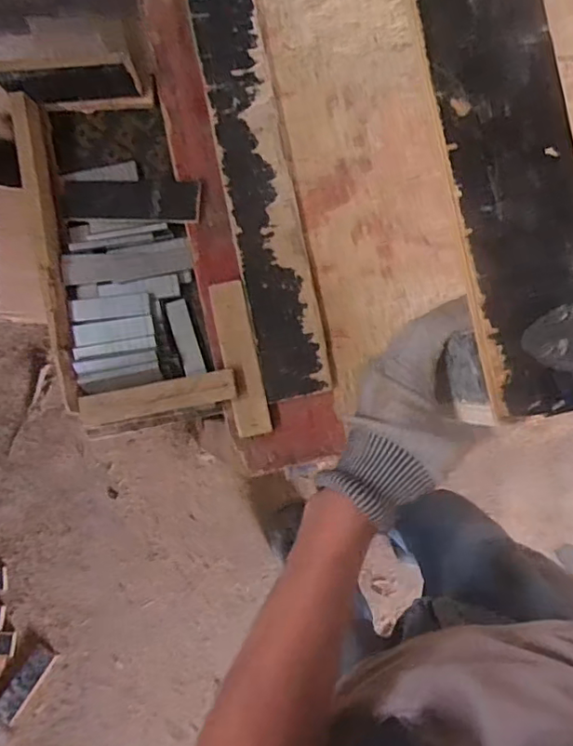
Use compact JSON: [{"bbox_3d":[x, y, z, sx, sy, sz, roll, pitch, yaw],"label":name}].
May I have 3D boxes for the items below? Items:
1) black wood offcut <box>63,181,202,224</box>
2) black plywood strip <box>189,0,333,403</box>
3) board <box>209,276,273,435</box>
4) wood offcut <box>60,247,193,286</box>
[{"bbox_3d":[-0.197,-0.221,0.737,0.177,0.012,0.052,4,83,7],"label":"black wood offcut"},{"bbox_3d":[-0.037,-0.257,0.728,0.086,0.011,0.575,-11,89,-5],"label":"black plywood strip"},{"bbox_3d":[-0.057,-0.017,0.718,0.042,0.020,0.189,-12,84,-3],"label":"board"},{"bbox_3d":[-0.200,-0.135,0.732,0.160,0.016,0.036,-5,84,-2],"label":"wood offcut"}]

